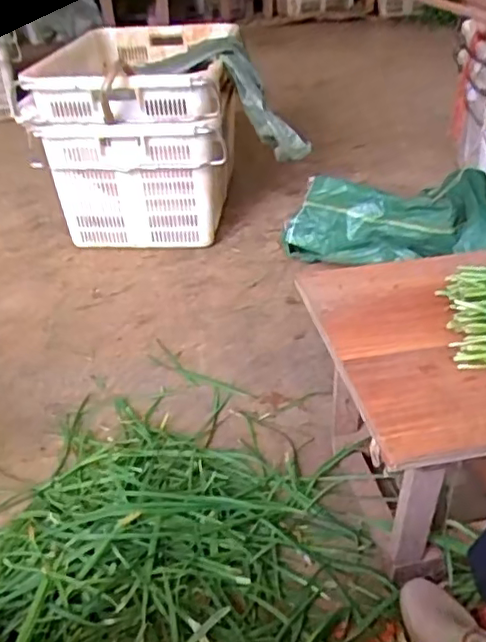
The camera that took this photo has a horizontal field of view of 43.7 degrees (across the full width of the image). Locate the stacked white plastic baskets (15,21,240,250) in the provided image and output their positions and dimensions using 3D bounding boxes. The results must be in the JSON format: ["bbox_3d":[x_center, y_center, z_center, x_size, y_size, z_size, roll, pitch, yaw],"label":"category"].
[{"bbox_3d":[-0.267,-0.510,1.655,0.489,0.442,0.603,0,35,5],"label":"stacked white plastic baskets"}]

